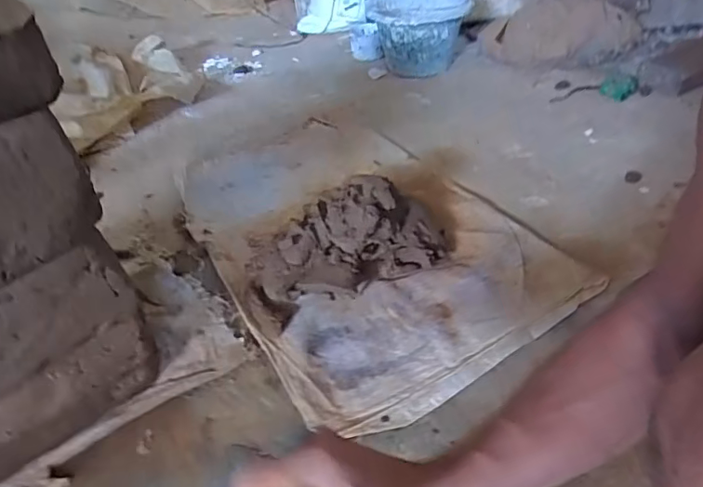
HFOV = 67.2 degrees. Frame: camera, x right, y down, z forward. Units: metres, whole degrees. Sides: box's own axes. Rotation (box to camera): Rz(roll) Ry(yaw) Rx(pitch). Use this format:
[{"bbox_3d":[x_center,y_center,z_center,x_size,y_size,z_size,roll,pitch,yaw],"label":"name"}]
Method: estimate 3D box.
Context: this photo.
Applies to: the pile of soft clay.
[{"bbox_3d":[0.004,-0.014,0.768,0.276,0.125,0.144,-9,39,-7],"label":"pile of soft clay"}]

